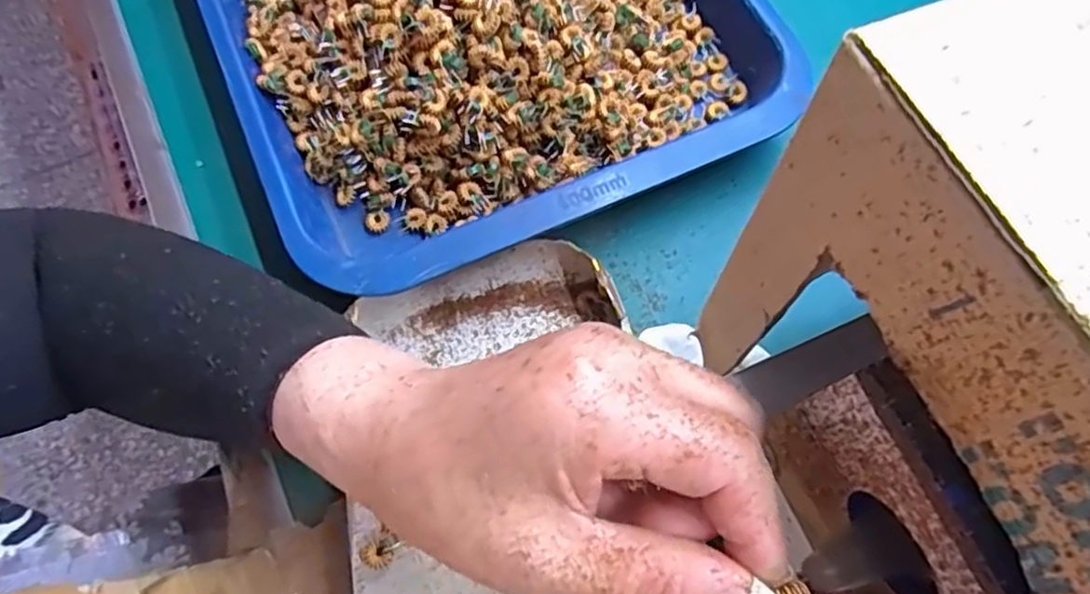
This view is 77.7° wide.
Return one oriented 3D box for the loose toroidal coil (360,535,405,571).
[{"bbox_3d":[-0.073,0.115,0.303,0.019,0.005,0.012,-17,69,-10],"label":"loose toroidal coil"}]

